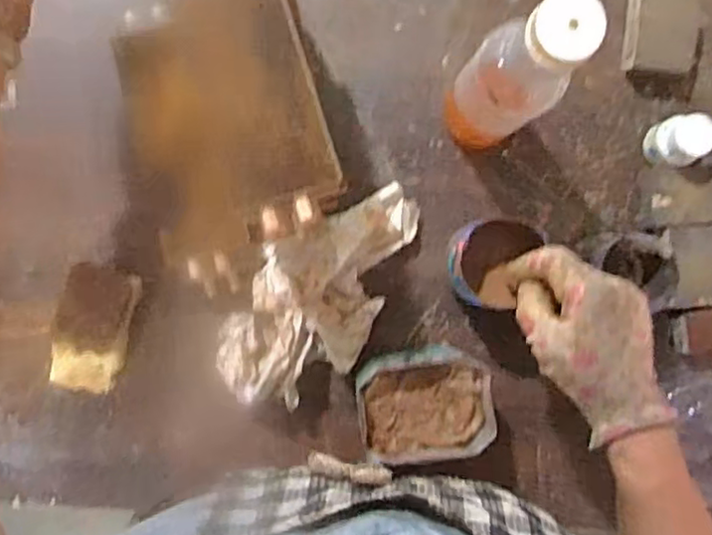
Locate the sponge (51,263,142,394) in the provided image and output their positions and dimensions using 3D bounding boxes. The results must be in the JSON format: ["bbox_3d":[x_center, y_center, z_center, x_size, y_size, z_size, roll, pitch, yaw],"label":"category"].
[{"bbox_3d":[-0.207,0.049,0.532,0.054,0.048,0.101,16,90,-4],"label":"sponge"}]

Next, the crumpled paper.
[{"bbox_3d":[-0.029,0.019,0.543,0.103,0.045,0.199,29,89,-4],"label":"crumpled paper"}]

